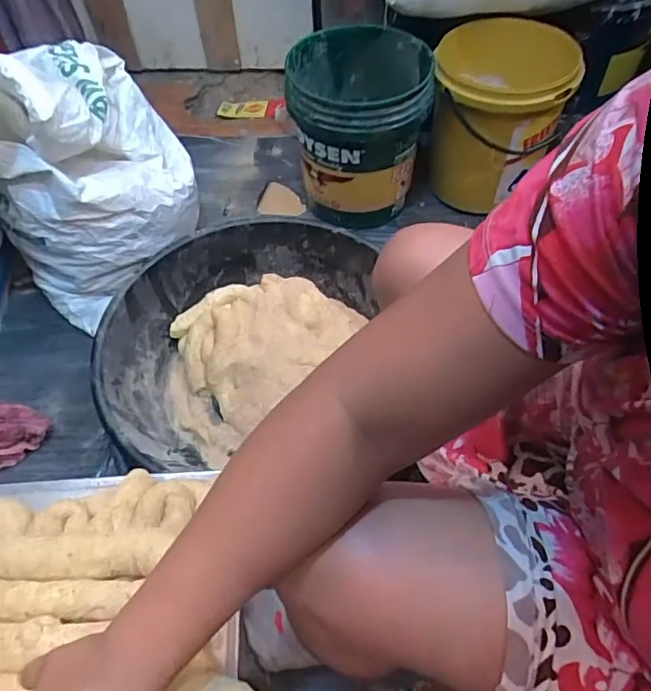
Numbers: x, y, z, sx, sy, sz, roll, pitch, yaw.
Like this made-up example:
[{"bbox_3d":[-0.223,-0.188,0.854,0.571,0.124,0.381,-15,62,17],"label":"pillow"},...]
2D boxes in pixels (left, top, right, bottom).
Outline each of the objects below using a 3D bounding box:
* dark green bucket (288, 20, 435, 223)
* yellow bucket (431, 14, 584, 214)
[{"bbox_3d":[0.068,-0.451,1.116,0.268,0.326,0.250,-1,56,2],"label":"dark green bucket"},{"bbox_3d":[0.362,-0.482,1.116,0.265,0.286,0.267,13,57,11],"label":"yellow bucket"}]

